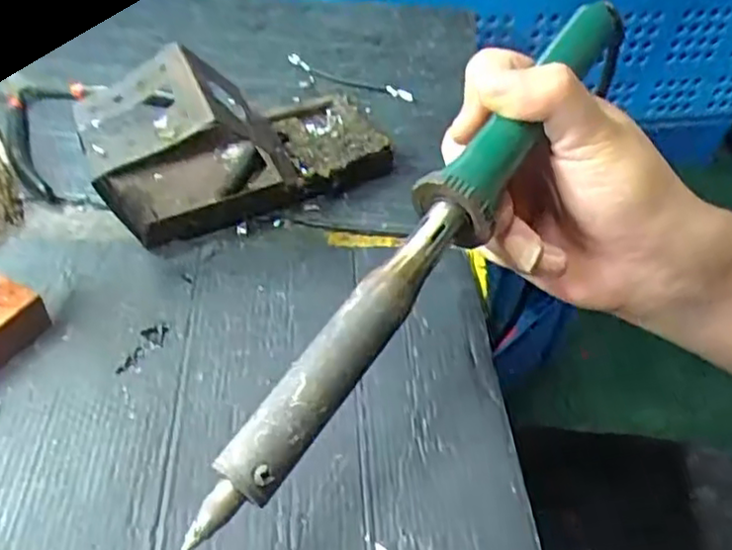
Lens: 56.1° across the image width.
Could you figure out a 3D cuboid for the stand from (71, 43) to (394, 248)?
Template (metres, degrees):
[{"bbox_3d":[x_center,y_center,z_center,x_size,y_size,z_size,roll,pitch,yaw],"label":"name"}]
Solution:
[{"bbox_3d":[-0.069,-0.084,0.391,0.173,0.081,0.077,-24,51,-26],"label":"stand"}]

